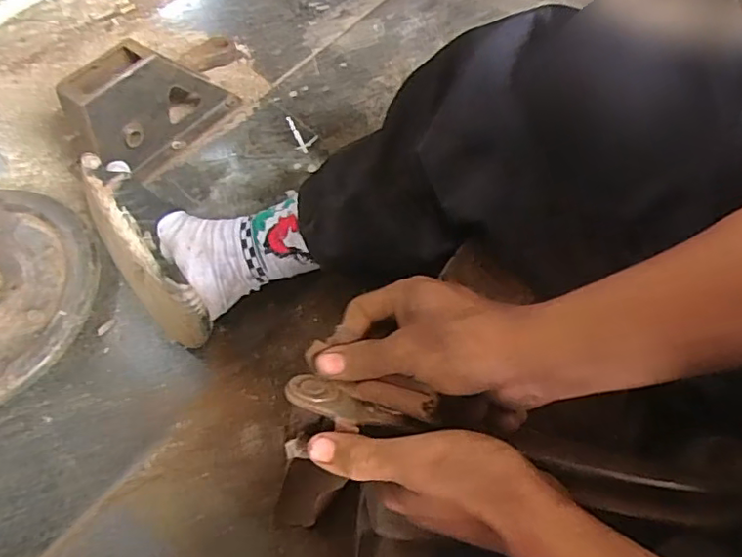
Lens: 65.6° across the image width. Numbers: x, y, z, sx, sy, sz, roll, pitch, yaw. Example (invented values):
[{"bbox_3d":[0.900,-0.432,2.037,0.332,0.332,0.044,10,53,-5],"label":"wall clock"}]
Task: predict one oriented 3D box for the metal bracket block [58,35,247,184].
[{"bbox_3d":[-0.295,-0.240,0.775,0.077,0.129,0.228,34,64,18],"label":"metal bracket block"}]

